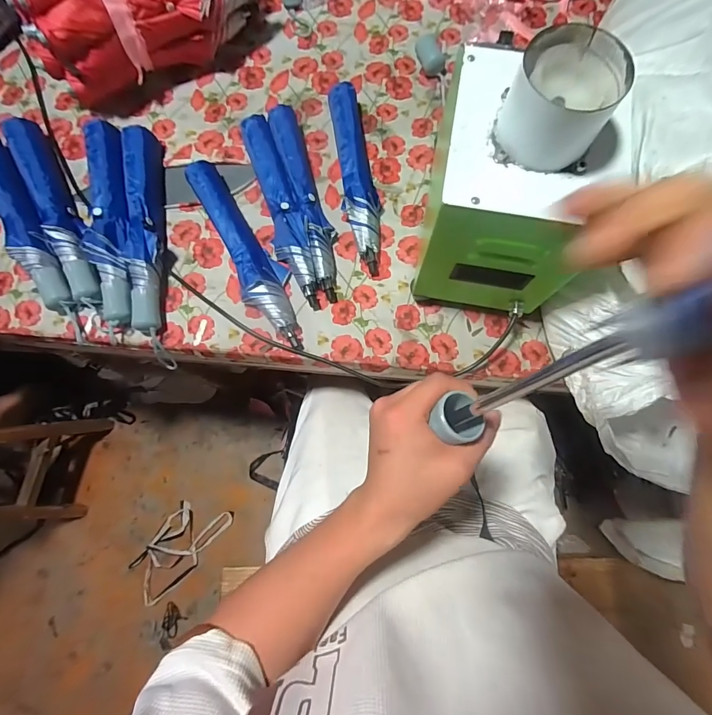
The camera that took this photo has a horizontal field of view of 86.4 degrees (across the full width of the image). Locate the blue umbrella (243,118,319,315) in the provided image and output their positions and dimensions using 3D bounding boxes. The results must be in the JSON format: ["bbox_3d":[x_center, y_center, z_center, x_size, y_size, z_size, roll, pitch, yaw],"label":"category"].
[{"bbox_3d":[-0.117,-0.233,0.594,0.065,0.047,0.331,-15,78,-3],"label":"blue umbrella"}]

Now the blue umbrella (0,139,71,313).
[{"bbox_3d":[-0.523,-0.215,0.597,0.053,0.040,0.344,-31,79,-6],"label":"blue umbrella"}]

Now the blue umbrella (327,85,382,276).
[{"bbox_3d":[0.002,-0.291,0.611,0.057,0.038,0.324,-6,78,-1],"label":"blue umbrella"}]

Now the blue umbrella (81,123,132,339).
[{"bbox_3d":[-0.377,-0.209,0.590,0.065,0.046,0.357,-9,78,-1],"label":"blue umbrella"}]

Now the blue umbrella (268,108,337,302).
[{"bbox_3d":[-0.075,-0.248,0.600,0.050,0.039,0.332,-17,78,-3],"label":"blue umbrella"}]

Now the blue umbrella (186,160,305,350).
[{"bbox_3d":[-0.166,-0.161,0.578,0.075,0.046,0.336,-31,79,-6],"label":"blue umbrella"}]

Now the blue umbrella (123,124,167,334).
[{"bbox_3d":[-0.325,-0.204,0.590,0.050,0.046,0.341,-9,78,-1],"label":"blue umbrella"}]

